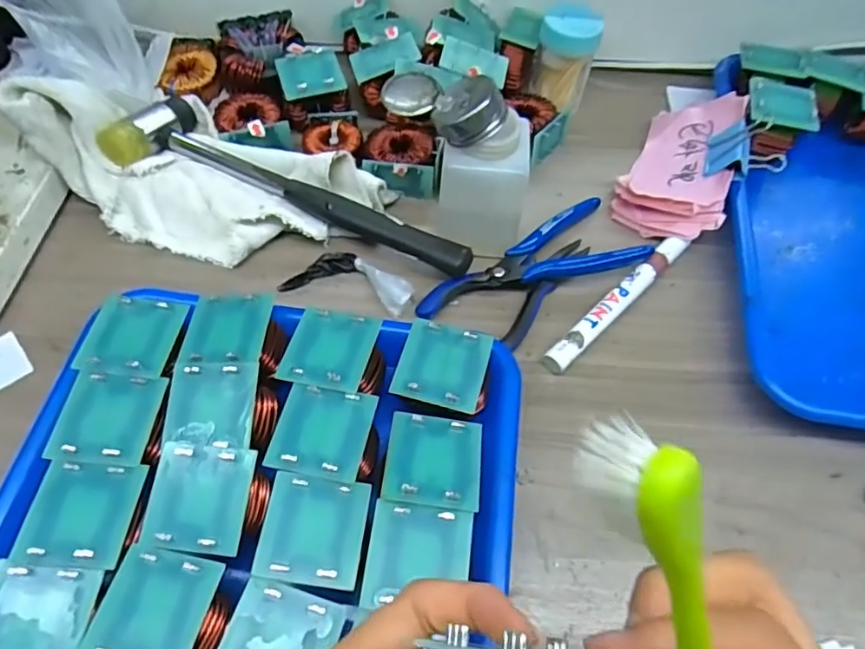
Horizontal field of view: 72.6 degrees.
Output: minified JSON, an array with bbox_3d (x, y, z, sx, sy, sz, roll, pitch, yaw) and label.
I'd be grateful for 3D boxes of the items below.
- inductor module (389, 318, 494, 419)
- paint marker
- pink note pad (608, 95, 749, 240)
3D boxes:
[{"bbox_3d":[0.006,0.025,0.311,0.047,0.020,0.047,12,58,5],"label":"inductor module"},{"bbox_3d":[0.120,-0.014,0.383,0.138,0.017,0.016,-39,67,-23],"label":"paint marker"},{"bbox_3d":[0.180,-0.119,0.427,0.071,0.021,0.124,5,59,38],"label":"pink note pad"}]

